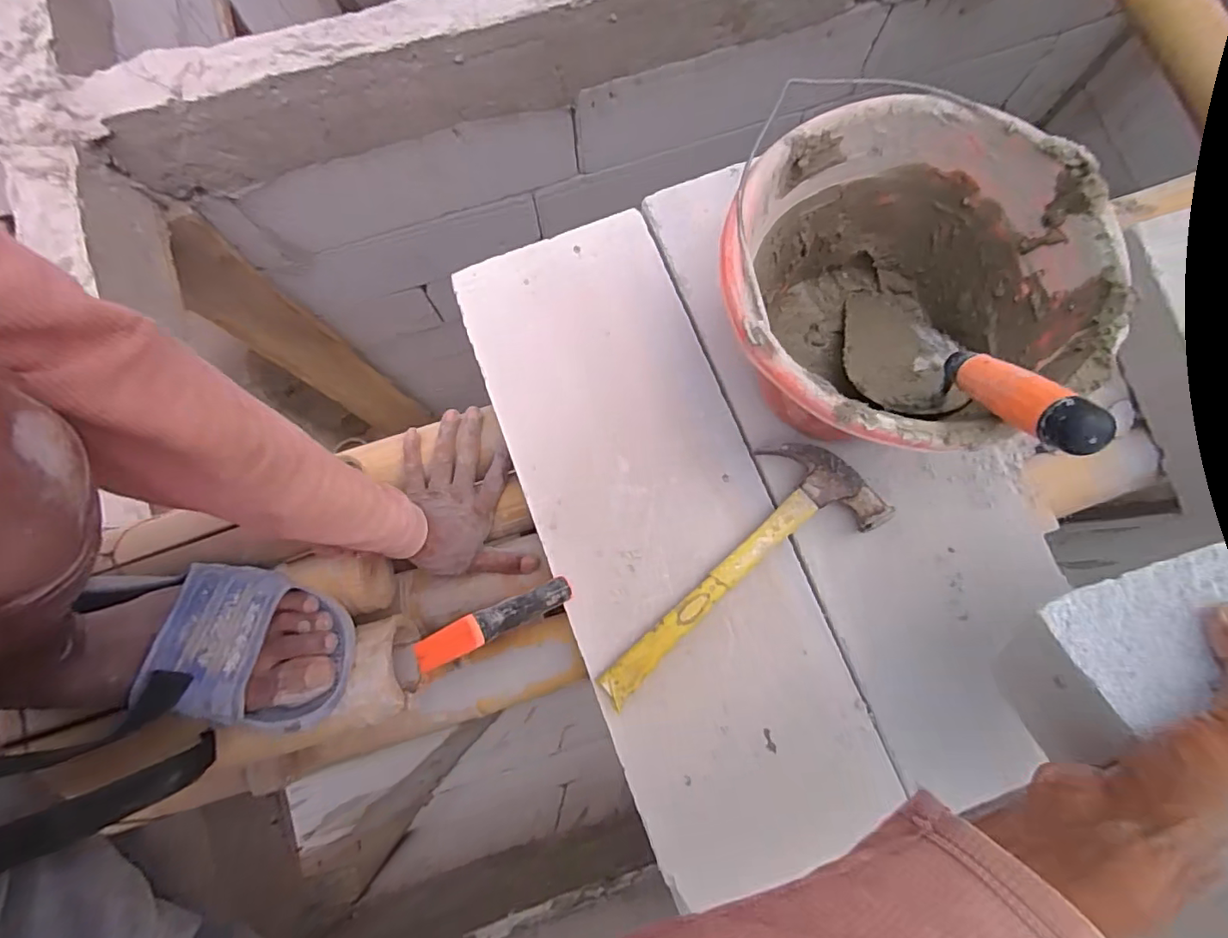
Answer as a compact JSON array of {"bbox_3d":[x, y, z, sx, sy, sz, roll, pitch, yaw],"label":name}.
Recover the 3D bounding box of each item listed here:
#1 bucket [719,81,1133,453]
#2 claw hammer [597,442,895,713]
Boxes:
[{"bbox_3d":[0.193,-0.118,0.420,0.232,0.159,0.236,0,79,0],"label":"bucket"},{"bbox_3d":[0.087,0.080,0.457,0.267,0.034,0.098,-36,81,-7],"label":"claw hammer"}]

